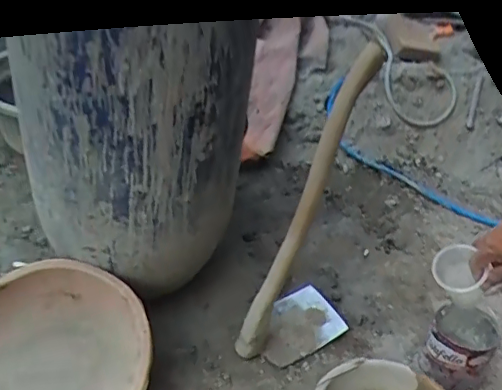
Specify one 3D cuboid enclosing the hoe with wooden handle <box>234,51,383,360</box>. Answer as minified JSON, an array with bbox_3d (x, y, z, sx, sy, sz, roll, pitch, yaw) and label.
[{"bbox_3d":[0.136,0.041,1.189,0.204,0.757,0.277,16,36,16],"label":"hoe with wooden handle"}]

